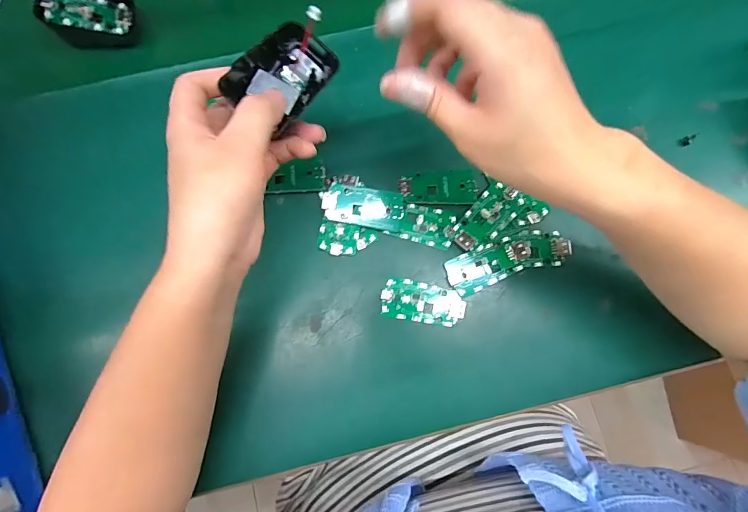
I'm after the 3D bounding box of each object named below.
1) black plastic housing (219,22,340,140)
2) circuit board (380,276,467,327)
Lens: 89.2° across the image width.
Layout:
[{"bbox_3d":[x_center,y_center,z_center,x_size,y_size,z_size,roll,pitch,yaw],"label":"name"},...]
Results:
[{"bbox_3d":[-0.056,-0.113,0.237,0.045,0.018,0.065,40,74,-14],"label":"black plastic housing"},{"bbox_3d":[0.039,0.036,0.298,0.064,0.006,0.032,9,80,1],"label":"circuit board"}]

